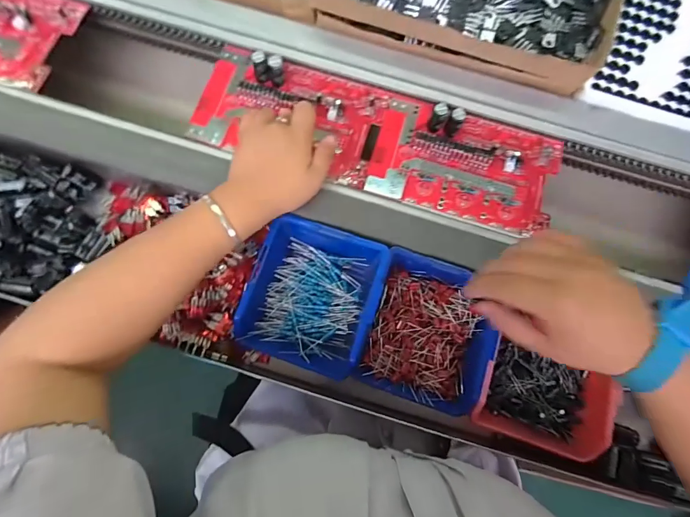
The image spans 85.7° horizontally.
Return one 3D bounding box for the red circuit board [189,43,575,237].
[{"bbox_3d":[0.035,-0.137,0.398,0.389,0.037,0.130,19,73,2],"label":"red circuit board"}]

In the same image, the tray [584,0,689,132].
[{"bbox_3d":[0.371,-0.247,0.425,0.142,0.015,0.200,19,84,3],"label":"tray"}]

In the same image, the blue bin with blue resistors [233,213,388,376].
[{"bbox_3d":[-0.031,0.037,0.366,0.121,0.053,0.131,19,73,5],"label":"blue bin with blue resistors"}]

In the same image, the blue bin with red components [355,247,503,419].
[{"bbox_3d":[0.083,0.071,0.359,0.112,0.045,0.129,19,73,5],"label":"blue bin with red components"}]

